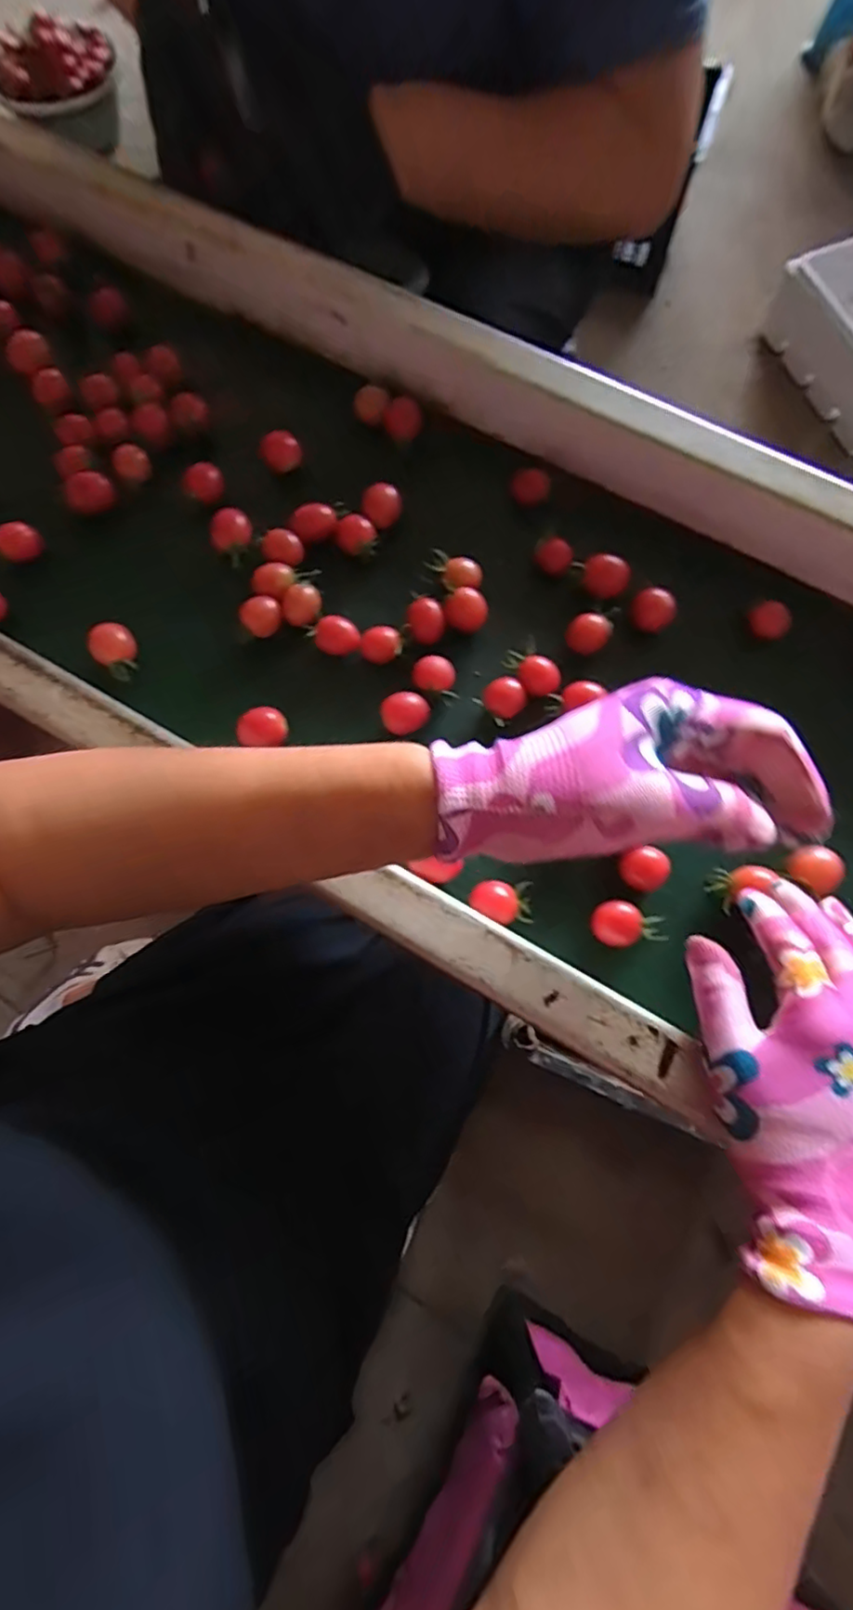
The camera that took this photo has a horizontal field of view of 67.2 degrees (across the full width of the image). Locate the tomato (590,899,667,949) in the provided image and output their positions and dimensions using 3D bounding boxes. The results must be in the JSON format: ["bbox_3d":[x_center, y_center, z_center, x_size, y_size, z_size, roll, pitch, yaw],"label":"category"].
[{"bbox_3d":[0.115,0.068,0.369,0.042,0.022,0.025,-10,74,-2],"label":"tomato"}]

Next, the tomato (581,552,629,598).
[{"bbox_3d":[0.117,-0.149,0.417,0.028,0.021,0.022,23,76,7],"label":"tomato"}]

